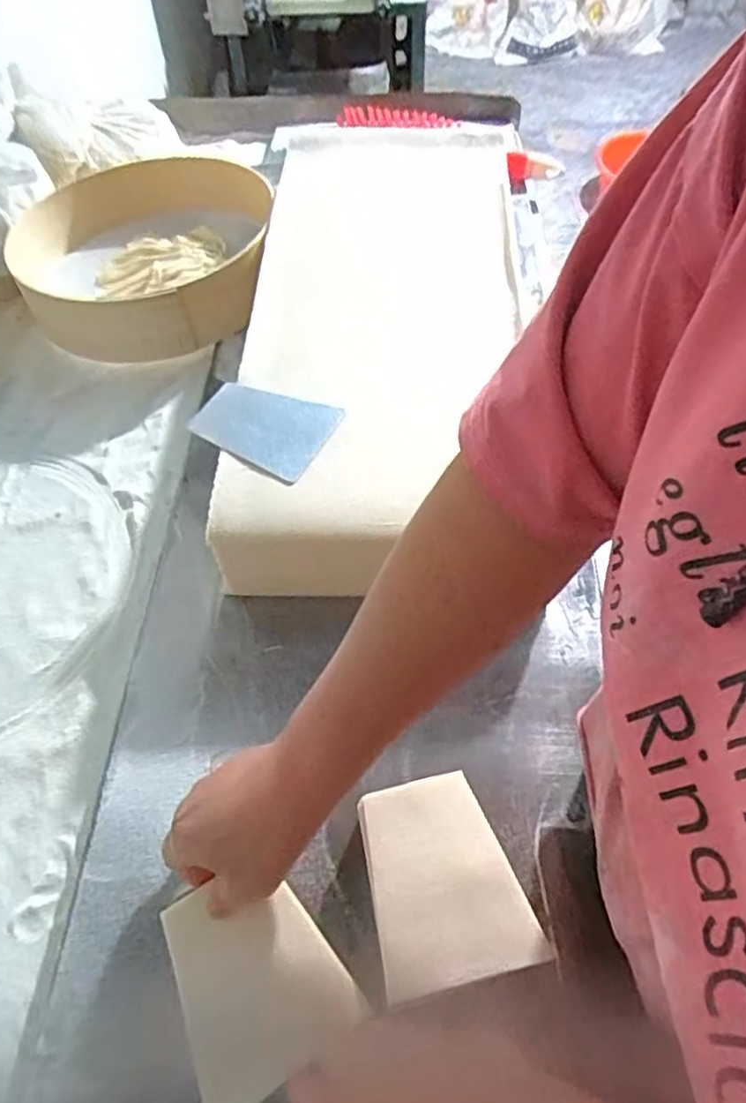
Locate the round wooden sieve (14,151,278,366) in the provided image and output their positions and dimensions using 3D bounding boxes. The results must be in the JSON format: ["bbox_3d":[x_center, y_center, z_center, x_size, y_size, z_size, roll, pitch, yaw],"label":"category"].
[{"bbox_3d":[-0.256,-0.329,0.777,0.265,0.118,0.310,-7,55,-1],"label":"round wooden sieve"}]

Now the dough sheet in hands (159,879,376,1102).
[{"bbox_3d":[-0.063,0.232,0.375,0.089,0.006,0.104,-23,57,-12],"label":"dough sheet in hands"}]

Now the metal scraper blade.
[{"bbox_3d":[-0.088,-0.102,0.538,0.104,0.008,0.083,25,60,11],"label":"metal scraper blade"}]

